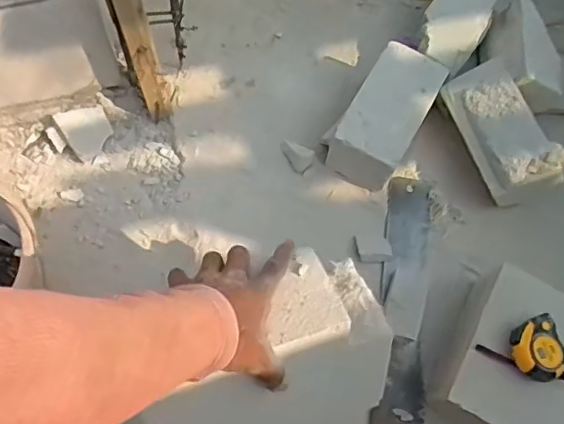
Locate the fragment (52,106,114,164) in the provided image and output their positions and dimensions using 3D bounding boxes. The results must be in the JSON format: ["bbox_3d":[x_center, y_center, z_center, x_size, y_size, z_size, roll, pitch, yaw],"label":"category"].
[{"bbox_3d":[-0.307,-0.126,0.886,0.074,0.013,0.083,-31,94,-24],"label":"fragment"}]

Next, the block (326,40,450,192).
[{"bbox_3d":[0.156,-0.149,0.863,0.116,0.089,0.204,30,71,10],"label":"block"}]

